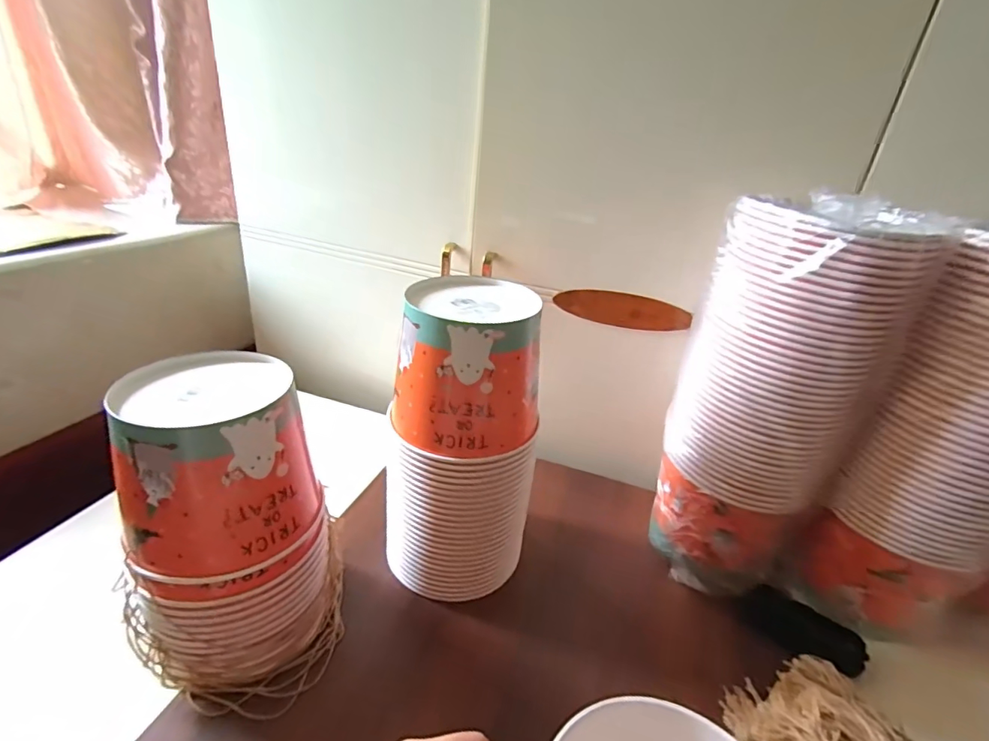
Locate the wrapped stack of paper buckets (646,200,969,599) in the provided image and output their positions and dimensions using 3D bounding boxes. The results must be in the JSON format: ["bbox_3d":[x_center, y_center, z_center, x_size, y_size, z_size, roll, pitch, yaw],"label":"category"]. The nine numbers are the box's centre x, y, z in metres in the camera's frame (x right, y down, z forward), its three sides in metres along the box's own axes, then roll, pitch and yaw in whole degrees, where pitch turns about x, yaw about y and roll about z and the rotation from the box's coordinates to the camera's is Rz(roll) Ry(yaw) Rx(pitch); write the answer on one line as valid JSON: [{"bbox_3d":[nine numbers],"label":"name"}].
[{"bbox_3d":[0.290,0.045,0.524,0.134,0.413,0.141,-2,28,-14],"label":"wrapped stack of paper buckets"}]

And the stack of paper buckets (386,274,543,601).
[{"bbox_3d":[-0.033,0.077,0.506,0.144,0.306,0.133,12,28,12],"label":"stack of paper buckets"}]

